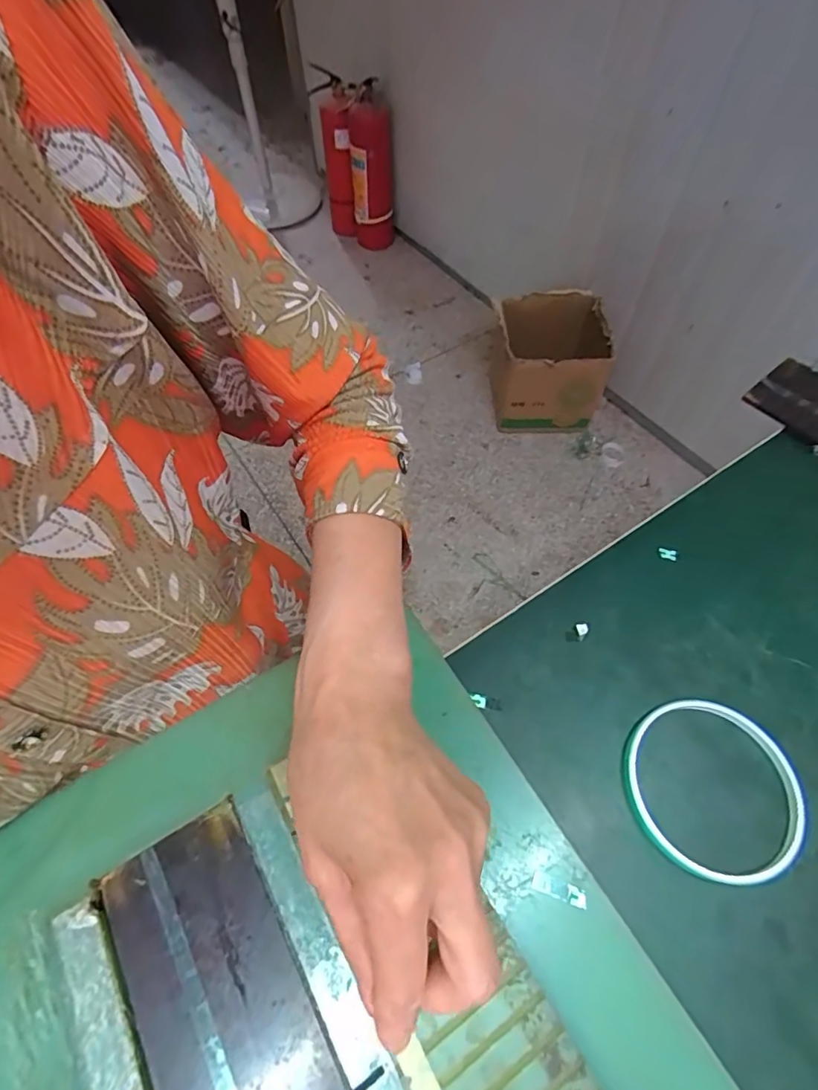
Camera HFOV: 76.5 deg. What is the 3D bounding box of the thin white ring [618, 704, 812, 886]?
[{"bbox_3d":[0.153,0.119,0.258,0.085,0.012,0.083,-1,59,1],"label":"thin white ring"}]

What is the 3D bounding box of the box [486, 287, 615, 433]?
[{"bbox_3d":[0.340,-0.447,1.319,0.260,0.257,0.254,2,59,3],"label":"box"}]

